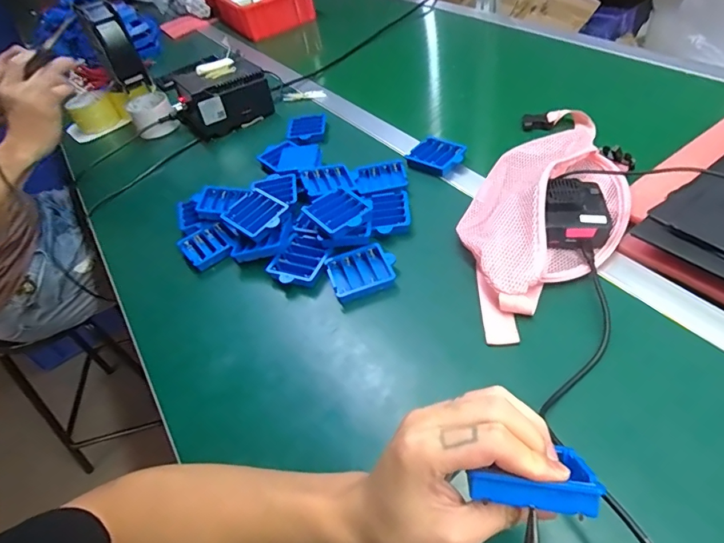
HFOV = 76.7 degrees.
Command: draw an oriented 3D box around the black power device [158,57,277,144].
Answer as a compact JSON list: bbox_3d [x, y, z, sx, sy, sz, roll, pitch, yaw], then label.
[{"bbox_3d":[-0.264,-0.326,0.851,0.157,0.097,0.116,-31,51,-16],"label":"black power device"}]

